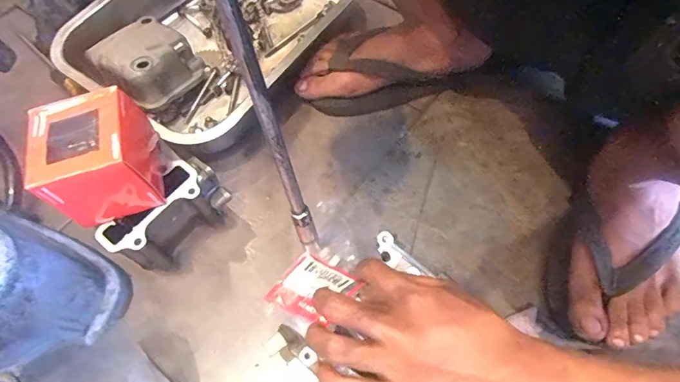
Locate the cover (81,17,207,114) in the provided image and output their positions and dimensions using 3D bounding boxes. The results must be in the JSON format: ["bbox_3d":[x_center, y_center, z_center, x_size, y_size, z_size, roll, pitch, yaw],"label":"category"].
[{"bbox_3d":[-0.232,-0.150,0.530,0.114,0.071,0.105,36,68,18],"label":"cover"}]

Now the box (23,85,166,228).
[{"bbox_3d":[-0.206,-0.029,0.376,0.075,0.087,0.085,-18,64,-6],"label":"box"}]

